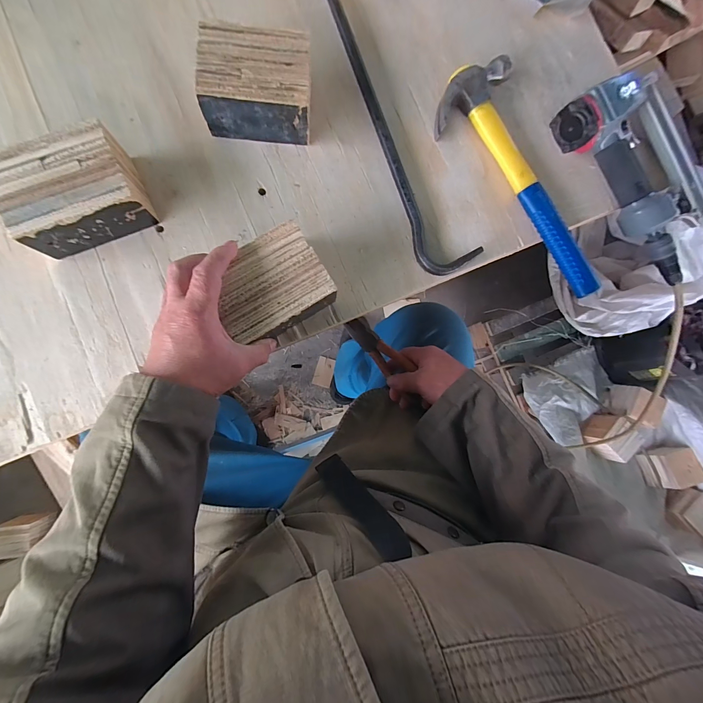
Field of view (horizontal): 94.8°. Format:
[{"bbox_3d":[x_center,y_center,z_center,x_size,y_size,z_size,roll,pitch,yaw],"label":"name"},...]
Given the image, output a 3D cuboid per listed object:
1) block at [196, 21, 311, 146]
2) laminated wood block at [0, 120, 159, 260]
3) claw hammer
[{"bbox_3d":[-0.108,-0.310,0.381,0.119,0.062,0.089,2,84,-4],"label":"block"},{"bbox_3d":[-0.298,-0.169,0.352,0.126,0.064,0.095,-25,87,-6],"label":"laminated wood block"},{"bbox_3d":[0.236,-0.226,0.420,0.123,0.030,0.322,-37,88,-7],"label":"claw hammer"}]

